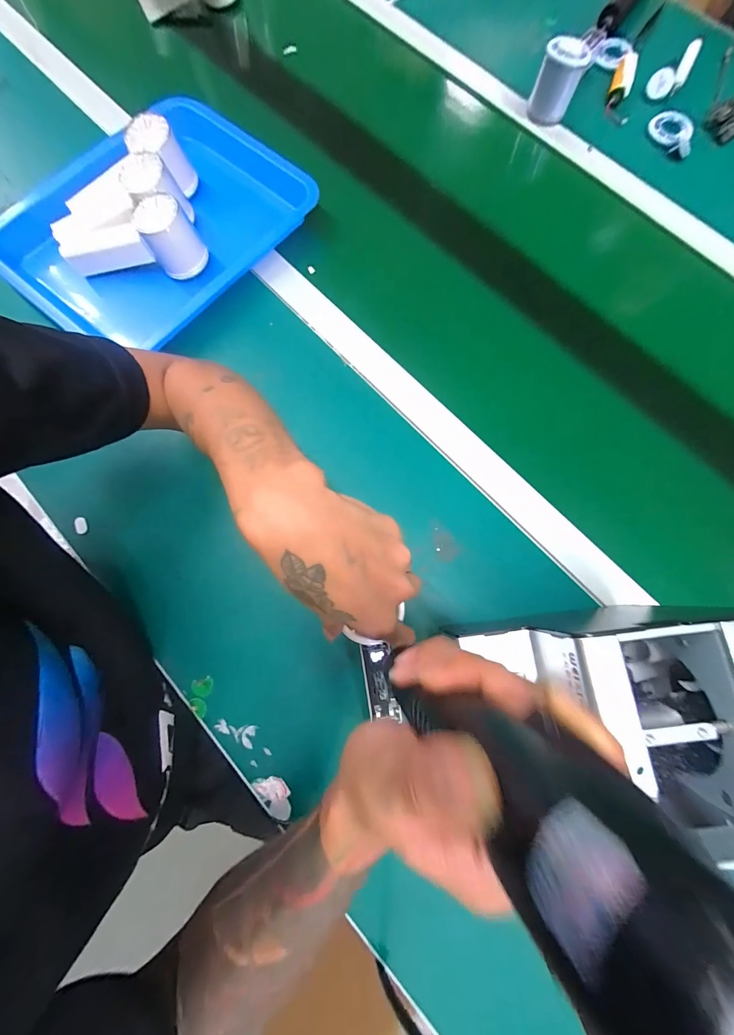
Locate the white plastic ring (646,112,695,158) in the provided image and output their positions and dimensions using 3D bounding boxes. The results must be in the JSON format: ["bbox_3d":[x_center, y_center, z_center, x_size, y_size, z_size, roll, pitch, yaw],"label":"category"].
[{"bbox_3d":[0.429,-0.542,0.492,0.066,0.013,0.047,33,78,6],"label":"white plastic ring"}]

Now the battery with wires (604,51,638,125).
[{"bbox_3d":[0.361,-0.608,0.498,0.031,0.019,0.104,15,77,2],"label":"battery with wires"}]

